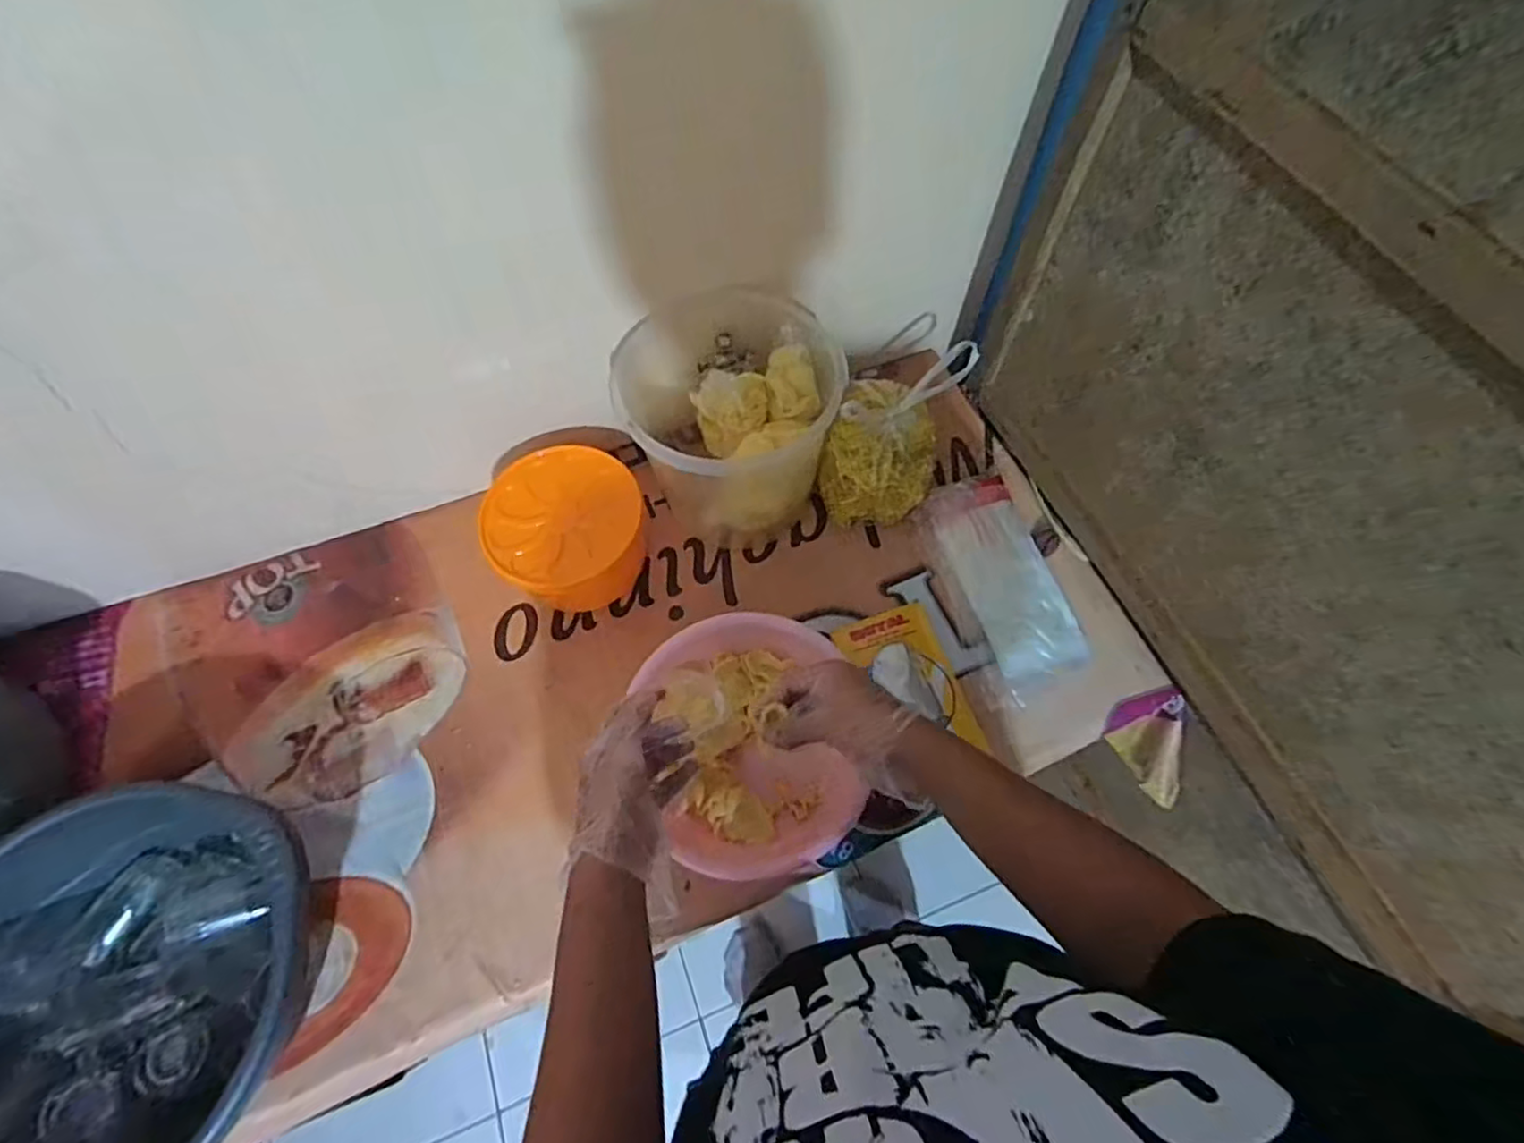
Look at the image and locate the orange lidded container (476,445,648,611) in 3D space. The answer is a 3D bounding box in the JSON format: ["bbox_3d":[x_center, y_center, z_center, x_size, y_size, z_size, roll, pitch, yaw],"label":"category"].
[{"bbox_3d":[-0.242,-0.049,0.848,0.182,0.117,0.168,0,64,0],"label":"orange lidded container"}]

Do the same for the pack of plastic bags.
[{"bbox_3d":[0.312,0.006,0.851,0.112,0.013,0.272,-18,70,-1],"label":"pack of plastic bags"}]

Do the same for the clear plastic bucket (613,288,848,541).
[{"bbox_3d":[-0.042,-0.186,0.847,0.244,0.215,0.204,-11,65,-5],"label":"clear plastic bucket"}]

